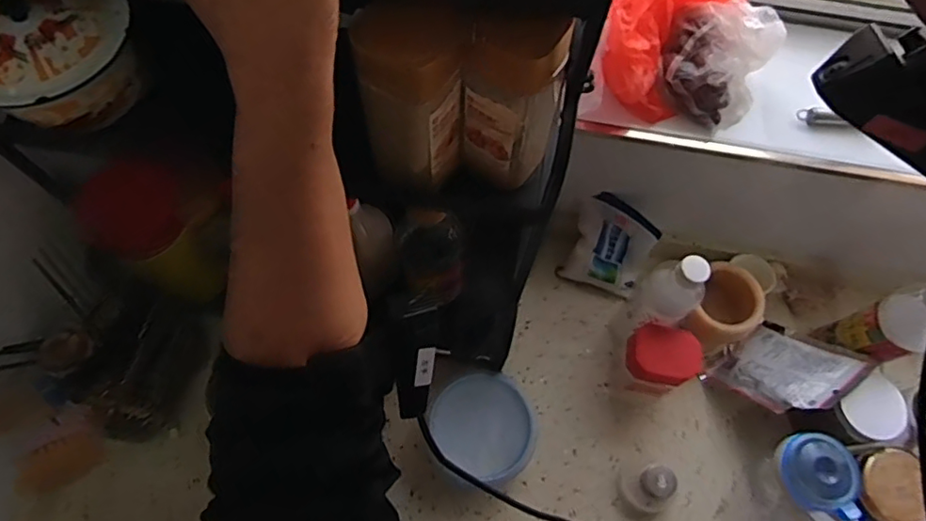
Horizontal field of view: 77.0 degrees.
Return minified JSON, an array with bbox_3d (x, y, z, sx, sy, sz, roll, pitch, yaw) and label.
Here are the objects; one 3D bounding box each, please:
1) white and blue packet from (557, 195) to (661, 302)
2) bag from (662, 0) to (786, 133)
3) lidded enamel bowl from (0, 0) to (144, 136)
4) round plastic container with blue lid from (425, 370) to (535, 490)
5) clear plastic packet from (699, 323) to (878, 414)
[{"bbox_3d":[0.206,-0.022,0.813,0.114,0.137,0.054,33,33,18],"label":"white and blue packet"},{"bbox_3d":[0.282,-0.224,0.645,0.111,0.073,0.119,28,69,10],"label":"bag"},{"bbox_3d":[-0.349,-0.176,0.489,0.127,0.075,0.139,1,67,-2],"label":"lidded enamel bowl"},{"bbox_3d":[0.024,0.214,0.729,0.123,0.056,0.125,1,67,-2],"label":"round plastic container with blue lid"},{"bbox_3d":[0.412,0.139,0.749,0.128,0.157,0.017,-33,112,-11],"label":"clear plastic packet"}]

